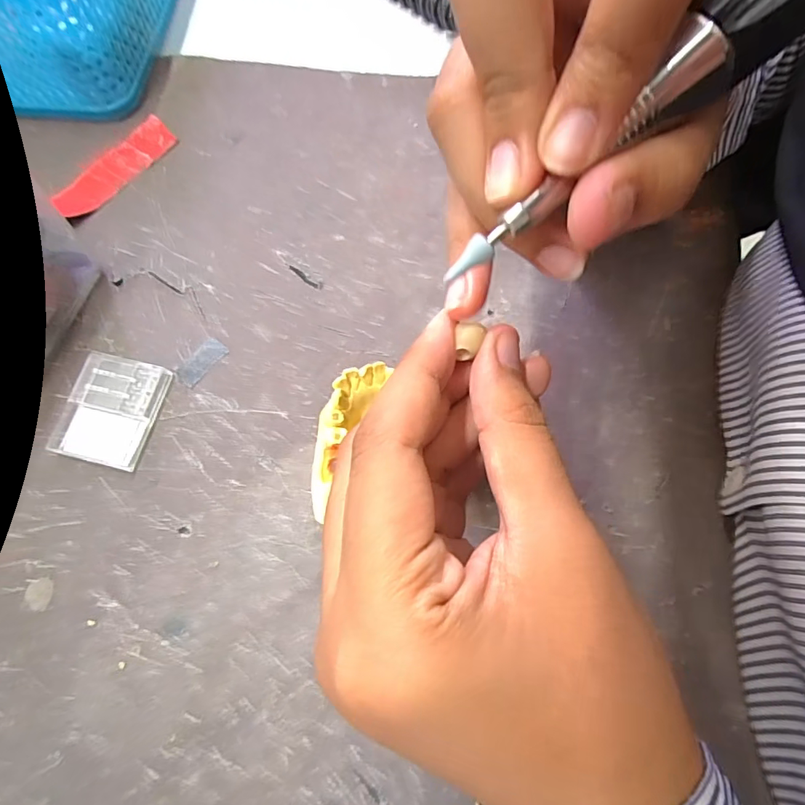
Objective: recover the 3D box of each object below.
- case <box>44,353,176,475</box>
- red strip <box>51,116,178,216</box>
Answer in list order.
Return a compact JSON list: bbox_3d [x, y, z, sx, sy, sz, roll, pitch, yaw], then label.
[{"bbox_3d":[-0.121,0.003,0.198,0.036,0.007,0.044,13,73,3],"label":"case"},{"bbox_3d":[-0.141,-0.116,0.237,0.020,0.004,0.066,40,76,11],"label":"red strip"}]

